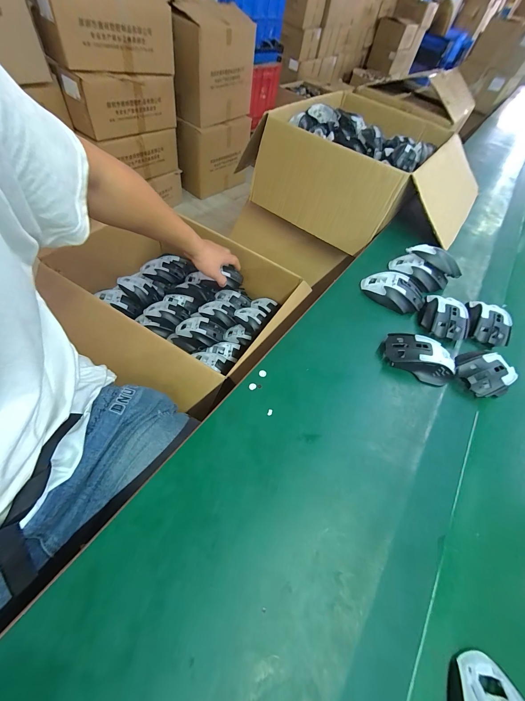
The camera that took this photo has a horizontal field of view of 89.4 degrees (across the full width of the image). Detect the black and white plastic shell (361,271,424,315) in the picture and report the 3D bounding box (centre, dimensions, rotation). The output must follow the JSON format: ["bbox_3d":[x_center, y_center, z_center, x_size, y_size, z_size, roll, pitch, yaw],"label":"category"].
[{"bbox_3d":[0.249,-0.116,0.504,0.117,0.037,0.063,34,57,16],"label":"black and white plastic shell"}]

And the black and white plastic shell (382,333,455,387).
[{"bbox_3d":[0.249,0.008,0.418,0.101,0.031,0.063,22,55,5],"label":"black and white plastic shell"}]

